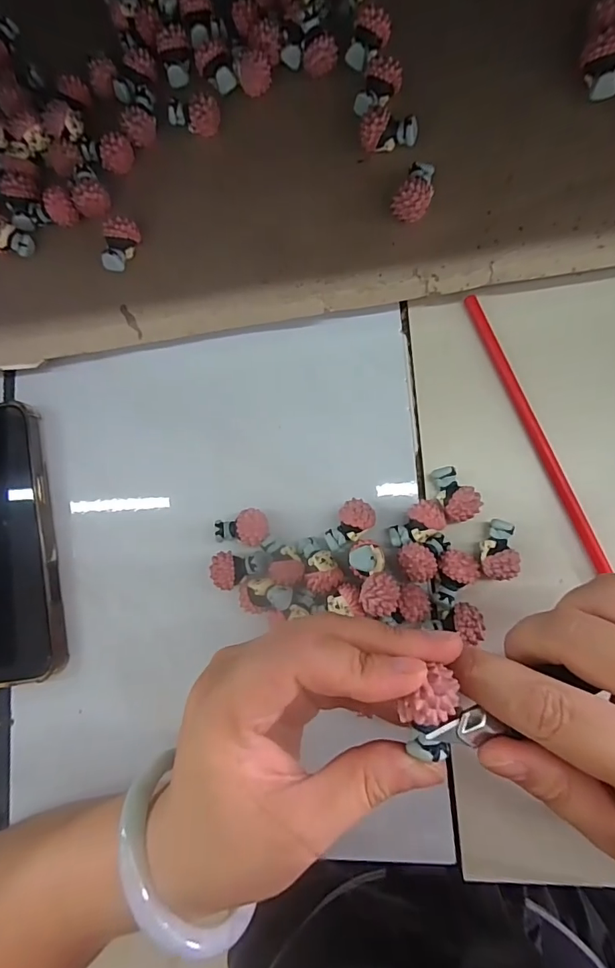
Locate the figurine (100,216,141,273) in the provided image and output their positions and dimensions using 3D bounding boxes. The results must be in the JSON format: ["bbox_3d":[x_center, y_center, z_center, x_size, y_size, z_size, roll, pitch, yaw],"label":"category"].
[{"bbox_3d":[-0.106,-0.135,0.257,0.015,0.016,0.028,6,91,8],"label":"figurine"}]

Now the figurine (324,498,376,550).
[{"bbox_3d":[0.021,0.021,0.236,0.017,0.010,0.029,43,112,6],"label":"figurine"}]

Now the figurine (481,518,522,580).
[{"bbox_3d":[0.094,0.032,0.224,0.017,0.016,0.028,-1,90,8],"label":"figurine"}]

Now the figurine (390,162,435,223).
[{"bbox_3d":[0.056,-0.152,0.235,0.018,0.020,0.030,19,92,8],"label":"figurine"}]

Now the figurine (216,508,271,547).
[{"bbox_3d":[-0.035,0.023,0.248,0.028,0.016,0.019,5,90,8],"label":"figurine"}]

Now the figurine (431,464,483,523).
[{"bbox_3d":[0.076,0.004,0.232,0.019,0.019,0.028,-21,87,8],"label":"figurine"}]

